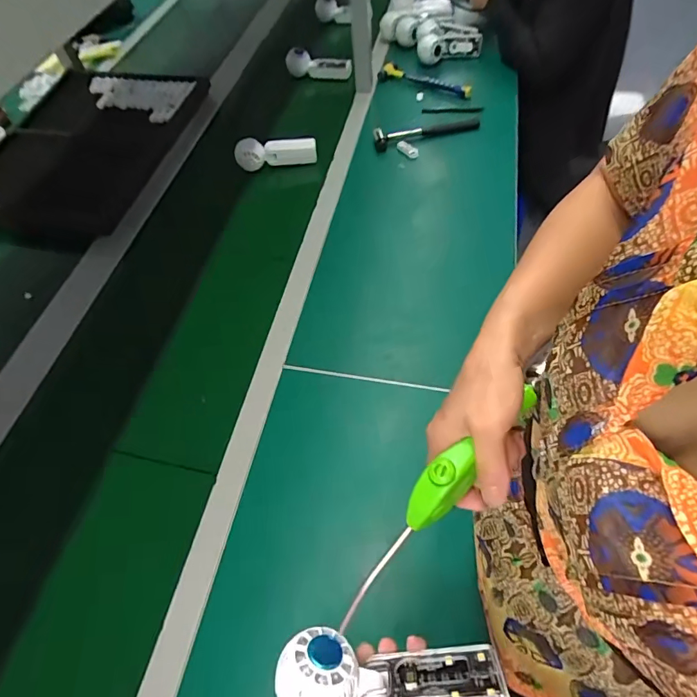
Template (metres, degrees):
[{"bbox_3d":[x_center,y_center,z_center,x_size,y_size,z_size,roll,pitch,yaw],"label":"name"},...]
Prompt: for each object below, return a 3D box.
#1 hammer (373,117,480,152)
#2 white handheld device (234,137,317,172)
[{"bbox_3d":[0.174,-0.493,0.942,0.244,0.024,0.054,-16,60,-5],"label":"hammer"},{"bbox_3d":[-0.159,-0.426,0.907,0.174,0.064,0.044,-13,59,-18],"label":"white handheld device"}]

